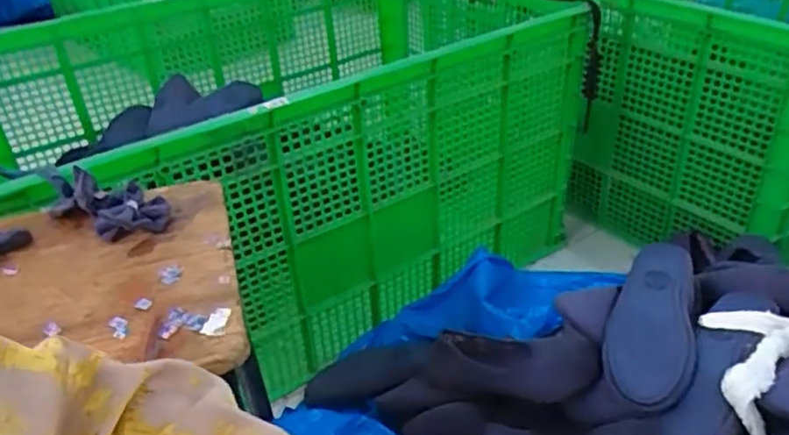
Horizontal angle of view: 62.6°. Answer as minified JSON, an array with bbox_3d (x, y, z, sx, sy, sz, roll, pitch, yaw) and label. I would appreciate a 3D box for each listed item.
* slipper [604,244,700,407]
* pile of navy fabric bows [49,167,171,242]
[{"bbox_3d":[0.324,0.126,0.813,0.097,0.054,0.227,10,64,20],"label":"slipper"},{"bbox_3d":[-0.302,-0.014,0.680,0.139,0.033,0.060,14,39,25],"label":"pile of navy fabric bows"}]

